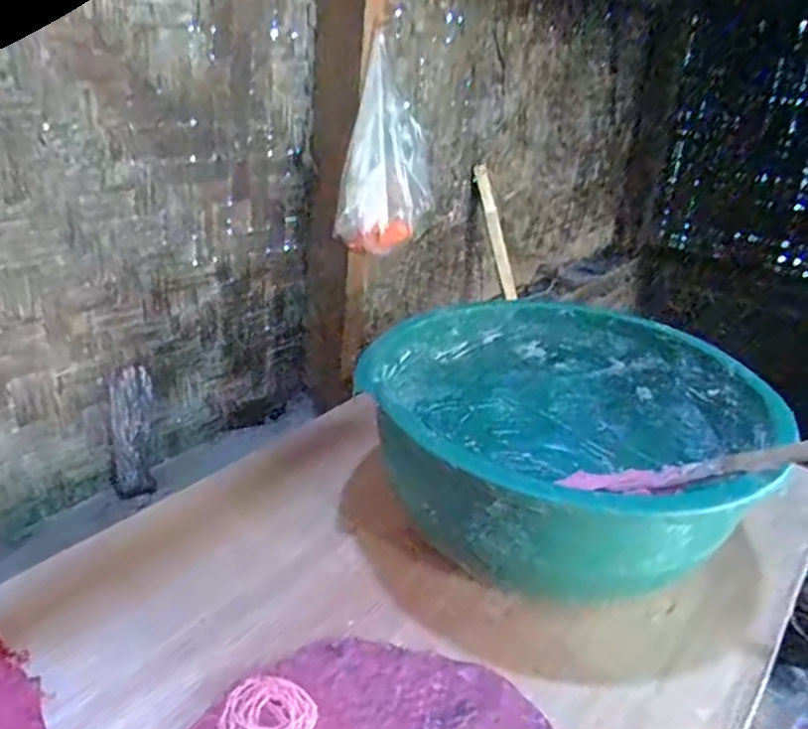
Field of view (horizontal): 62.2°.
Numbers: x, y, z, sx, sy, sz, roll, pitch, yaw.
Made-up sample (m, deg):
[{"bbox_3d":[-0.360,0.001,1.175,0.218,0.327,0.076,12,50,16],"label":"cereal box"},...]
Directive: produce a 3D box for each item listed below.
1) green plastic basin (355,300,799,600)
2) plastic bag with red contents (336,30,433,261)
[{"bbox_3d":[0.176,0.103,0.794,0.426,0.217,0.417,3,27,-1],"label":"green plastic basin"},{"bbox_3d":[-0.019,-0.318,1.037,0.168,0.282,0.055,2,11,-41],"label":"plastic bag with red contents"}]

